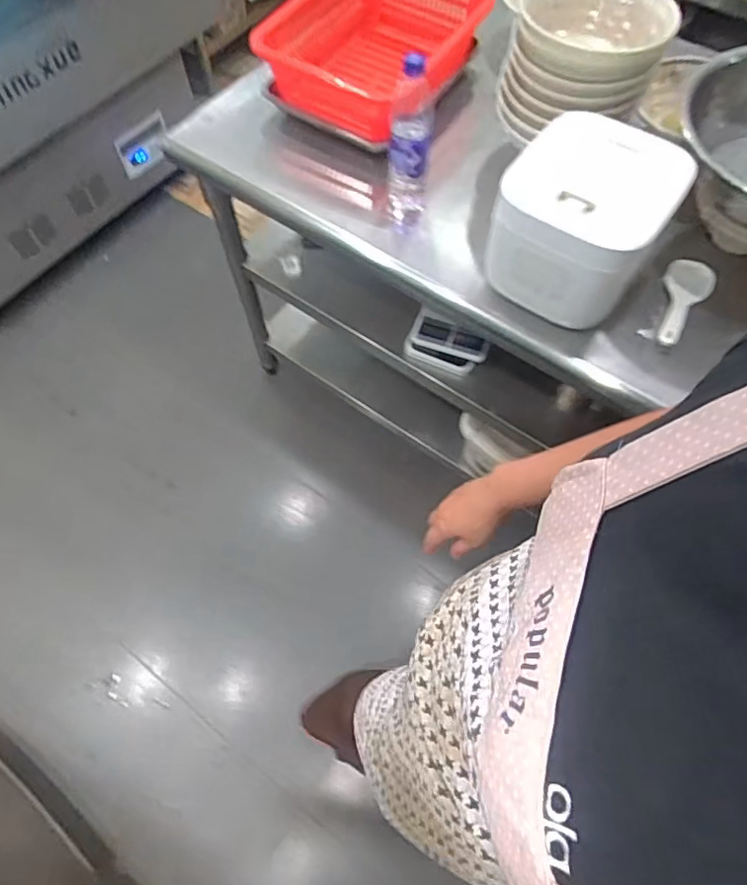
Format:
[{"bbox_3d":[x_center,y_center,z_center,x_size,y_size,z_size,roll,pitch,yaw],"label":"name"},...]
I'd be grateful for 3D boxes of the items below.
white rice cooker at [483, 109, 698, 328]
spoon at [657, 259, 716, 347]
[{"bbox_3d":[0.282,-0.303,0.795,0.204,0.172,0.229,31,68,14],"label":"white rice cooker"},{"bbox_3d":[0.451,-0.212,0.844,0.069,0.022,0.170,33,68,15],"label":"spoon"}]

